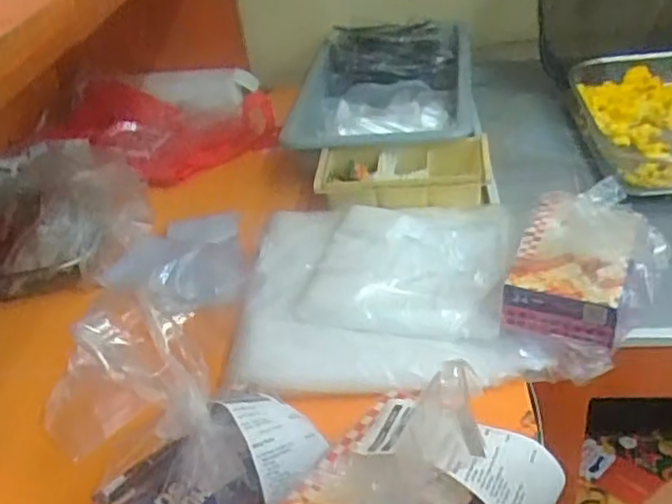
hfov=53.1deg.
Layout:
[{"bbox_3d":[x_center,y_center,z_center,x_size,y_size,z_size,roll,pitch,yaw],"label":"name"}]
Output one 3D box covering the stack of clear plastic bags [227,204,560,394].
[{"bbox_3d":[0.048,0.033,0.783,0.327,0.056,0.317,-7,35,2],"label":"stack of clear plastic bags"}]

